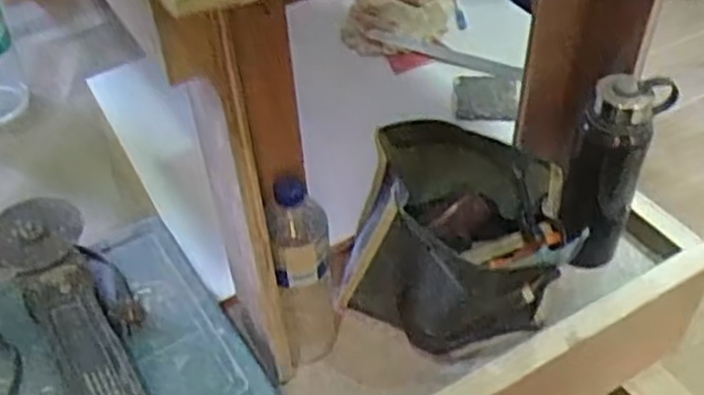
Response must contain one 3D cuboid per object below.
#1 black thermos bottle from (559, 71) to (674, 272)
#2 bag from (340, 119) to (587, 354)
[{"bbox_3d":[0.320,-0.020,0.944,0.095,0.270,0.090,16,47,17],"label":"black thermos bottle"},{"bbox_3d":[0.117,0.059,0.891,0.247,0.199,0.206,4,44,6],"label":"bag"}]

